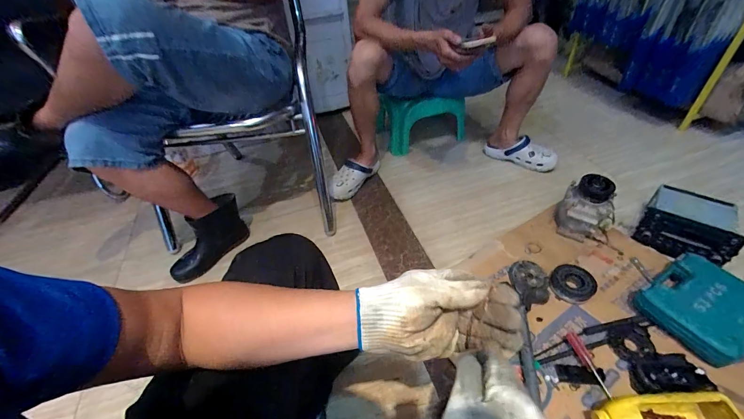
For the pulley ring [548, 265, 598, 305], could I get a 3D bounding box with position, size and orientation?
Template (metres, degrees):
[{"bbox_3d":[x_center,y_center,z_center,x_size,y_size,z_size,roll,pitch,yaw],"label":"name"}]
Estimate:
[{"bbox_3d":[0.532,0.196,0.858,0.102,0.034,0.103,-2,43,2],"label":"pulley ring"}]

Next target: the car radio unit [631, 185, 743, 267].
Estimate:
[{"bbox_3d":[0.901,0.056,0.930,0.214,0.124,0.174,32,54,32],"label":"car radio unit"}]

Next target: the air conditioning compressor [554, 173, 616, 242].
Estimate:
[{"bbox_3d":[0.645,-0.001,0.966,0.151,0.190,0.112,27,51,28],"label":"air conditioning compressor"}]

